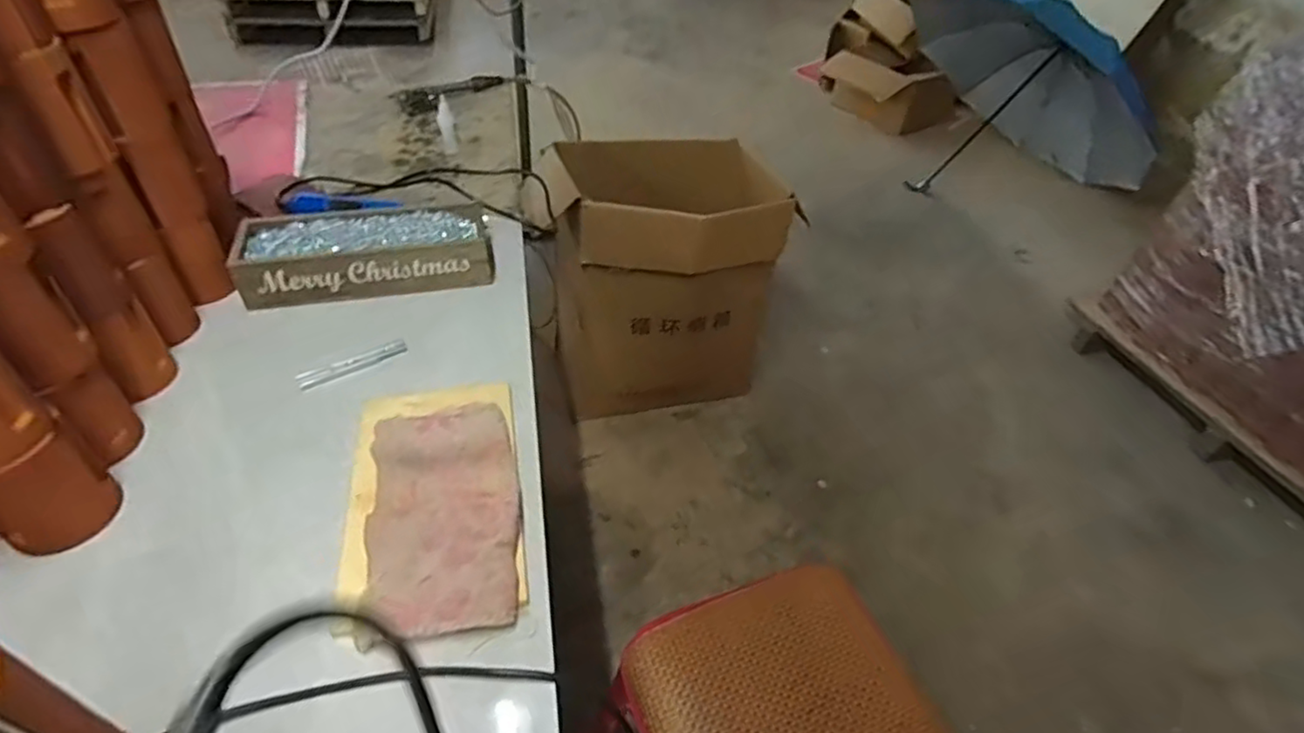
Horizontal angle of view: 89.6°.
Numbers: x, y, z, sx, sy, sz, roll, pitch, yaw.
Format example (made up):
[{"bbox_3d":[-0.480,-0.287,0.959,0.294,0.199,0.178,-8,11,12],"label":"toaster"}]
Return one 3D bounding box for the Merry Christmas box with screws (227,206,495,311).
[{"bbox_3d":[-0.343,-0.141,0.800,0.285,0.058,0.119,-8,45,-14],"label":"Merry Christmas box with screws"}]

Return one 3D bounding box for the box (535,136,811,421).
[{"bbox_3d":[0.031,-0.167,1.522,0.492,0.585,0.314,-10,45,-16],"label":"box"}]

